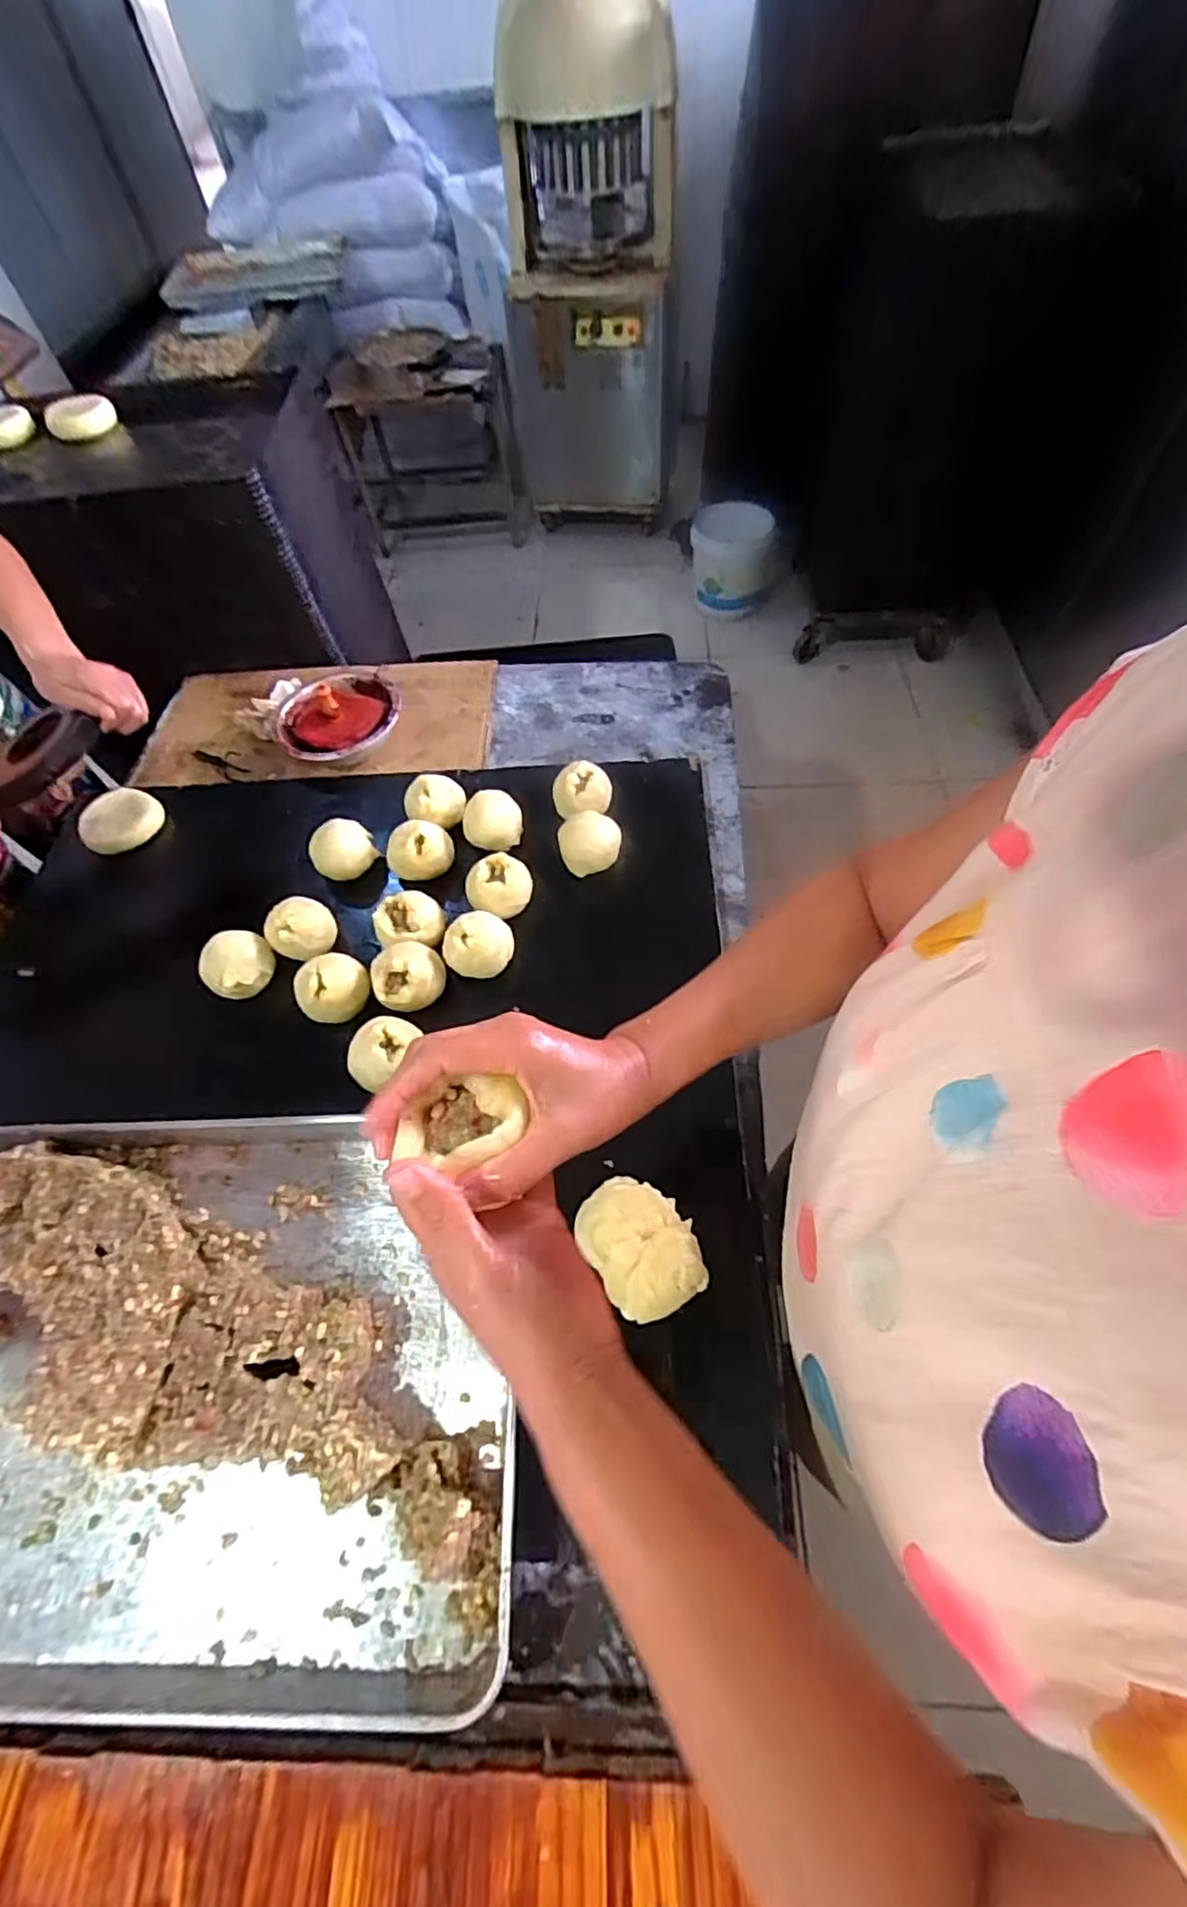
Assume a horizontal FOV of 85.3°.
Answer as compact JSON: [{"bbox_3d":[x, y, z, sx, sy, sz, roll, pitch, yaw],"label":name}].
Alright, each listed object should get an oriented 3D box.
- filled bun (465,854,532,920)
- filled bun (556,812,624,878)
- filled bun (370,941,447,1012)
[{"bbox_3d":[-0.110,-0.074,0.772,0.075,0.066,0.063,-20,60,-8],"label":"filled bun"},{"bbox_3d":[-0.004,-0.133,0.803,0.074,0.068,0.061,-13,60,-4],"label":"filled bun"},{"bbox_3d":[-0.203,0.028,0.716,0.075,0.067,0.072,-2,59,3],"label":"filled bun"}]

